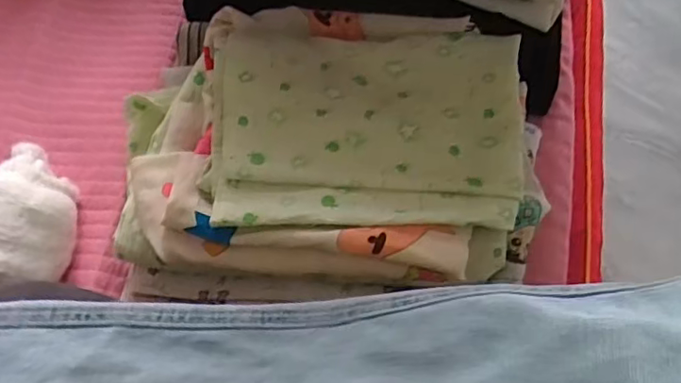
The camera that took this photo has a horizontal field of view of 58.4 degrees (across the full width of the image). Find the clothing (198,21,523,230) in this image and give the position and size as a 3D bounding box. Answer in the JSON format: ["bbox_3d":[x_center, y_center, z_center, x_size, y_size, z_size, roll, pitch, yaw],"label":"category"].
[{"bbox_3d":[0.017,-0.050,0.425,0.214,0.020,0.158,4,68,4],"label":"clothing"}]

